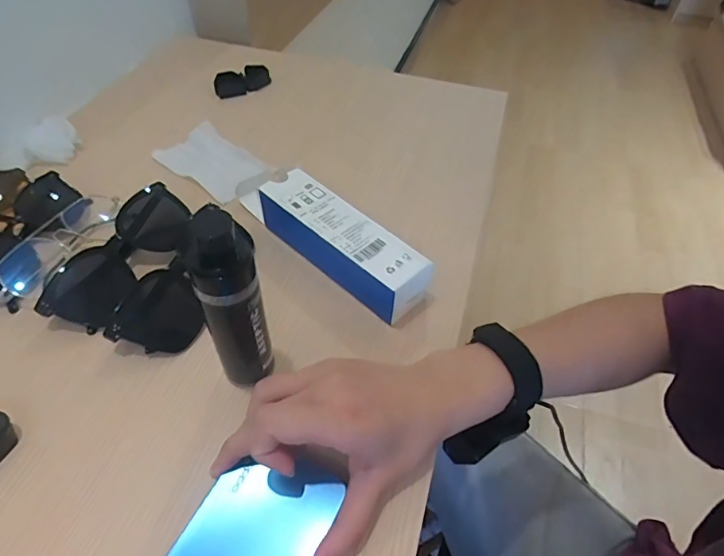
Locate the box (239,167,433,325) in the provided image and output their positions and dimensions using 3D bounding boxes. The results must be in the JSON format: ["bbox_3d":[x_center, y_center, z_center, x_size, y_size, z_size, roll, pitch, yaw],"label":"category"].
[{"bbox_3d":[-0.029,-0.036,0.402,0.194,0.049,0.046,38,56,24],"label":"box"}]

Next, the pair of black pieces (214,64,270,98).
[{"bbox_3d":[-0.155,-0.252,0.604,0.073,0.027,0.035,-23,53,-21],"label":"pair of black pieces"}]

